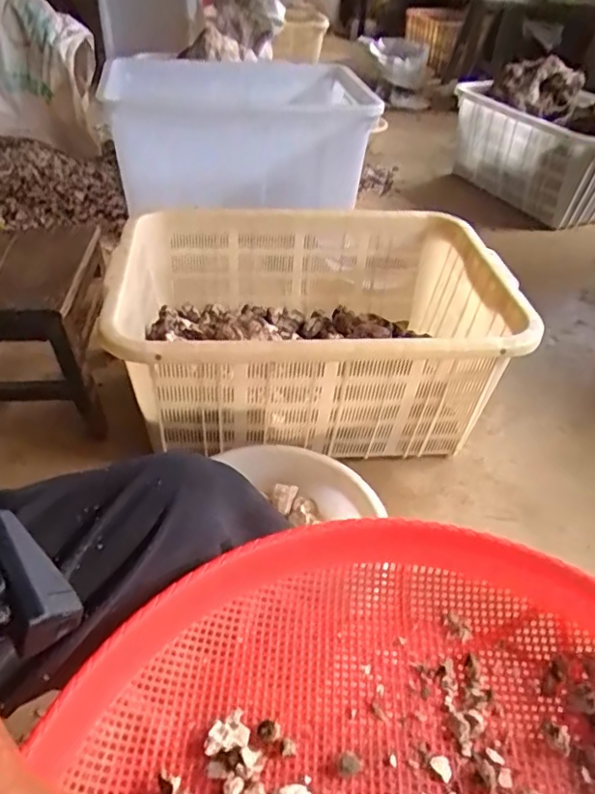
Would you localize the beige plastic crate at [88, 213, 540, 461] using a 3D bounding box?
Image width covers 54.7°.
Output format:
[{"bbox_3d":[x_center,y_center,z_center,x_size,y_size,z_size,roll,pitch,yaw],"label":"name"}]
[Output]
[{"bbox_3d":[0.013,-0.137,1.014,0.602,0.261,0.489,-2,42,-6],"label":"beige plastic crate"}]

